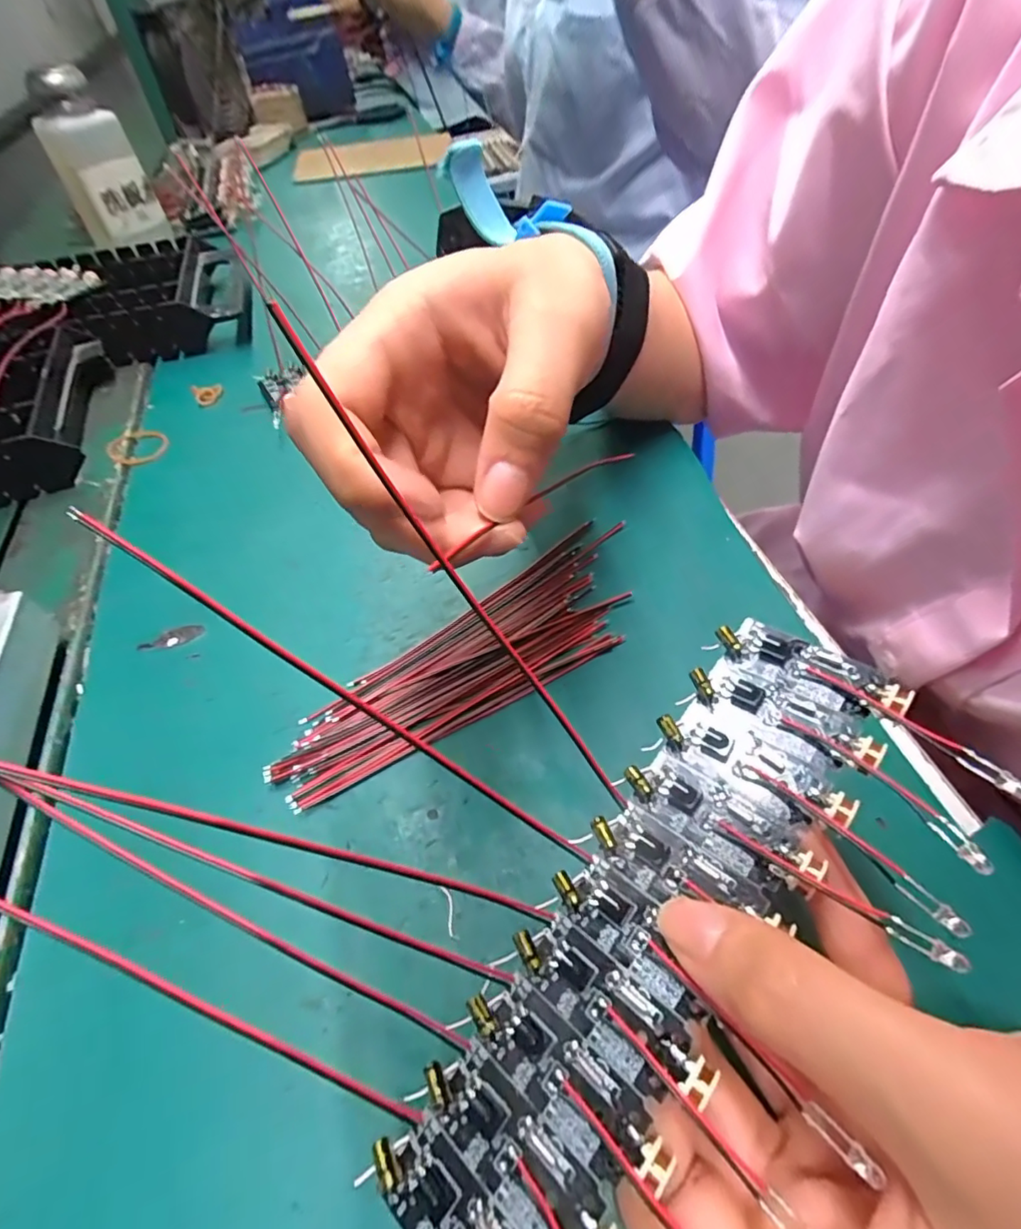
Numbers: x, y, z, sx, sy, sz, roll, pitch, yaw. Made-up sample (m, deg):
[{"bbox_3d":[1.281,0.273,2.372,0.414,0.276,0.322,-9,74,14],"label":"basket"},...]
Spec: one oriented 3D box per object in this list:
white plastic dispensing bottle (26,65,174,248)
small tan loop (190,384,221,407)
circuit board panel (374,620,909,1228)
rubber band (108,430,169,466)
[{"bbox_3d":[-0.321,-0.348,0.432,0.059,0.109,0.054,-30,55,-14],"label":"white plastic dispensing bottle"},{"bbox_3d":[-0.195,-0.143,0.358,0.017,0.008,0.019,-29,55,-14],"label":"small tan loop"},{"bbox_3d":[0.035,0.066,0.125,0.043,0.011,0.154,32,71,25],"label":"circuit board panel"},{"bbox_3d":[-0.220,-0.100,0.327,0.031,0.006,0.031,-32,55,-16],"label":"rubber band"}]

